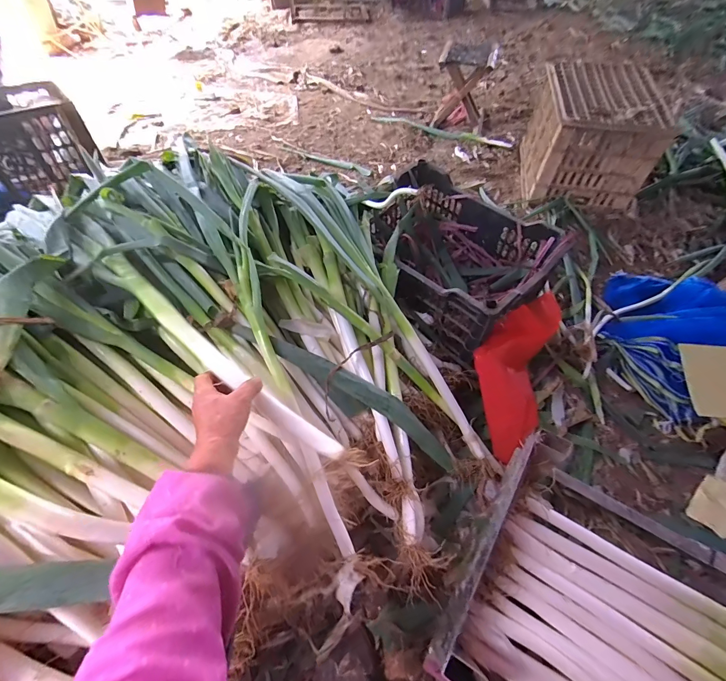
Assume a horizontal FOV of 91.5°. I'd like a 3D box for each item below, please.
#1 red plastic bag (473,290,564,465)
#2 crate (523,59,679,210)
[{"bbox_3d":[0.325,0.066,0.783,0.169,0.162,0.326,13,57,7],"label":"red plastic bag"},{"bbox_3d":[0.804,-0.733,1.273,0.352,0.289,0.462,13,57,7],"label":"crate"}]

